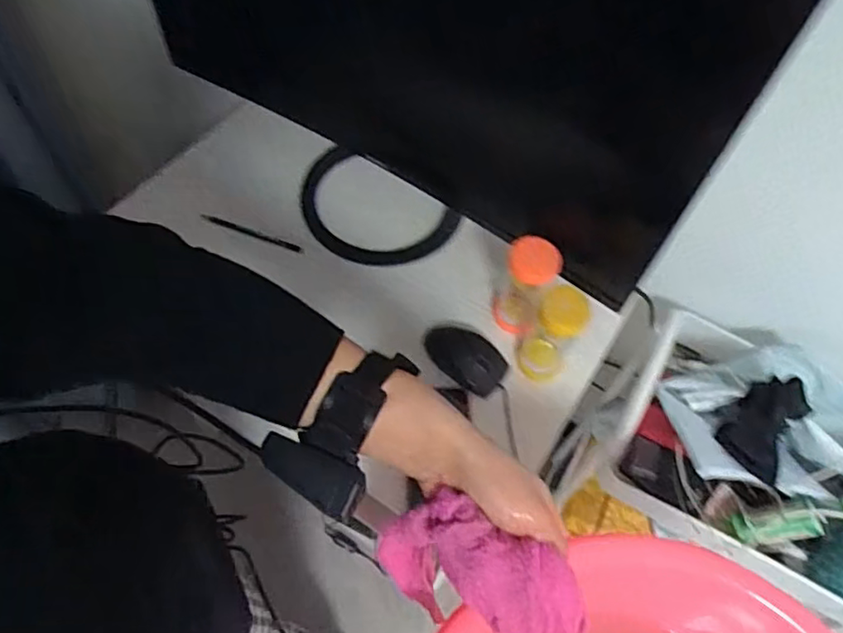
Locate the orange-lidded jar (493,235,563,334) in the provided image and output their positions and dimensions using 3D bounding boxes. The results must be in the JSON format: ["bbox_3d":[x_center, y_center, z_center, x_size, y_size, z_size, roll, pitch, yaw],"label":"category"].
[{"bbox_3d":[0.121,-0.030,0.730,0.057,0.137,0.057,1,59,-2],"label":"orange-lidded jar"}]

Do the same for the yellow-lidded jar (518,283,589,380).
[{"bbox_3d":[0.150,0.020,0.706,0.053,0.130,0.055,1,59,-2],"label":"yellow-lidded jar"}]

